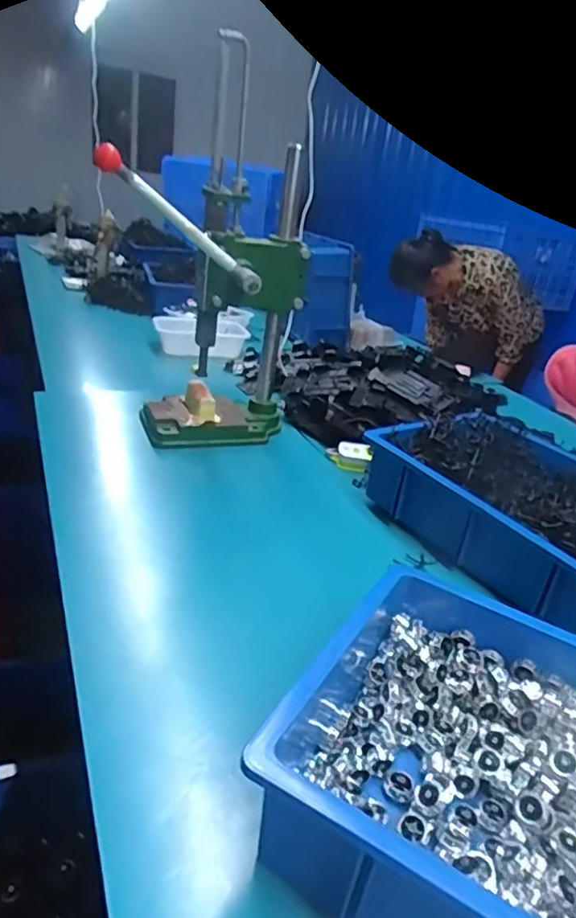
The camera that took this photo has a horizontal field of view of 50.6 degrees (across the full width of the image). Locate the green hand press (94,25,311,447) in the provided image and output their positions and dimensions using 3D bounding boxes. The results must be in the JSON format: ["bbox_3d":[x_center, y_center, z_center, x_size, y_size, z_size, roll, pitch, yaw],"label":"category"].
[{"bbox_3d":[-0.129,-0.343,1.028,0.346,0.638,0.162,-1,26,-17],"label":"green hand press"}]

